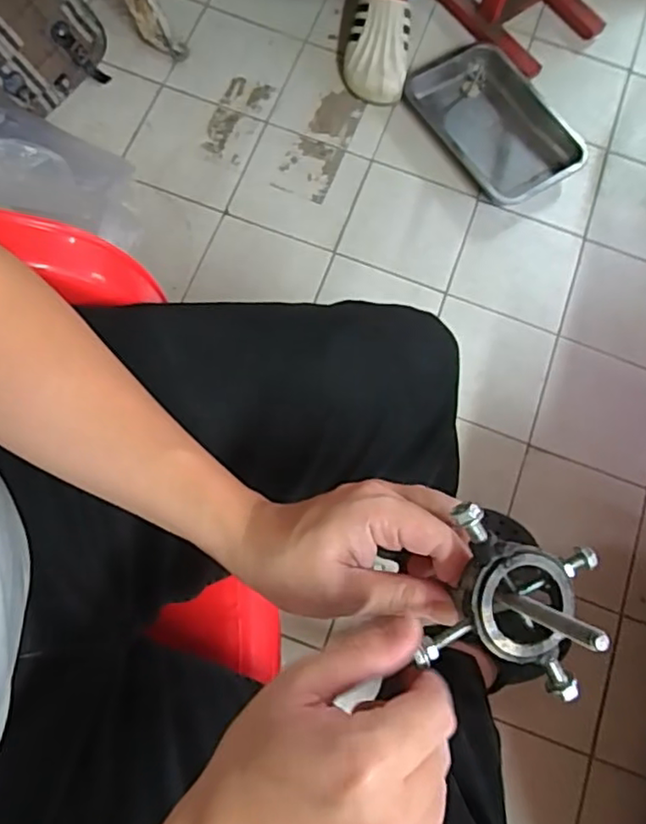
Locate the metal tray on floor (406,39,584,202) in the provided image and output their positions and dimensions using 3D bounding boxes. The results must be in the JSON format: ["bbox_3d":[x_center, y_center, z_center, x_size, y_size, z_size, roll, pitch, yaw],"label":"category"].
[{"bbox_3d":[0.320,-0.524,1.101,0.219,0.043,0.314,-33,80,-8],"label":"metal tray on floor"}]

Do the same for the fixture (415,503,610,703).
[{"bbox_3d":[0.087,0.080,0.252,0.073,0.060,0.069,17,77,3],"label":"fixture"}]

